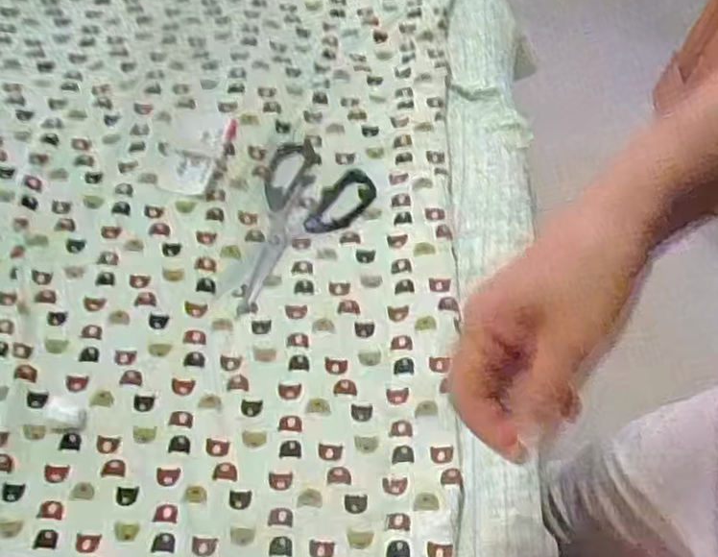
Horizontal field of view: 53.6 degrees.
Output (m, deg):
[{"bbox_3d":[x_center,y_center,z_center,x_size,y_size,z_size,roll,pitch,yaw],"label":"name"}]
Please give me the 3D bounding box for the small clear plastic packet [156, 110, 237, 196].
[{"bbox_3d":[-0.157,-0.121,0.679,0.068,0.010,0.093,7,62,2],"label":"small clear plastic packet"}]

